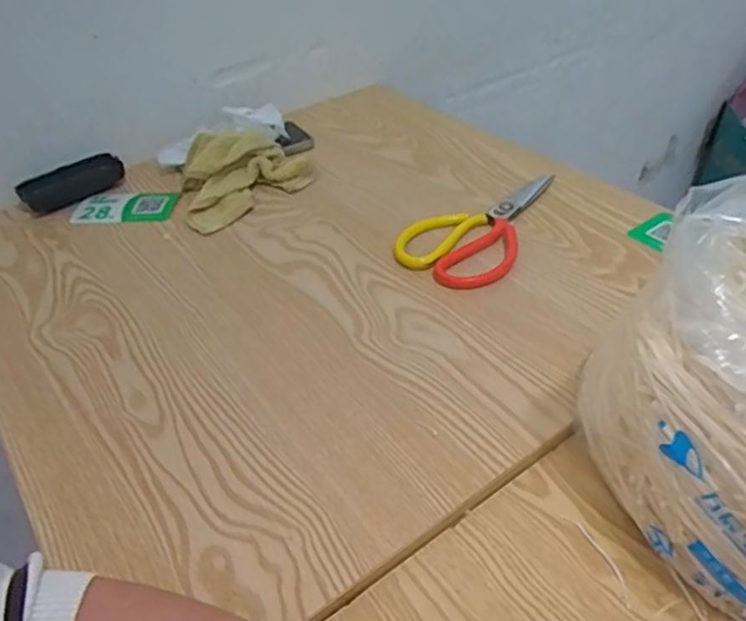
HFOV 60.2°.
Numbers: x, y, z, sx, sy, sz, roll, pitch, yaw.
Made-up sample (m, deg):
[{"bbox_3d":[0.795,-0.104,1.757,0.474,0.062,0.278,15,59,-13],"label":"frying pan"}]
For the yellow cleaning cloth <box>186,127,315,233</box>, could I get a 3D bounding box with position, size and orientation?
[{"bbox_3d":[-0.140,-0.156,0.713,0.143,0.049,0.147,-13,41,-10],"label":"yellow cleaning cloth"}]

